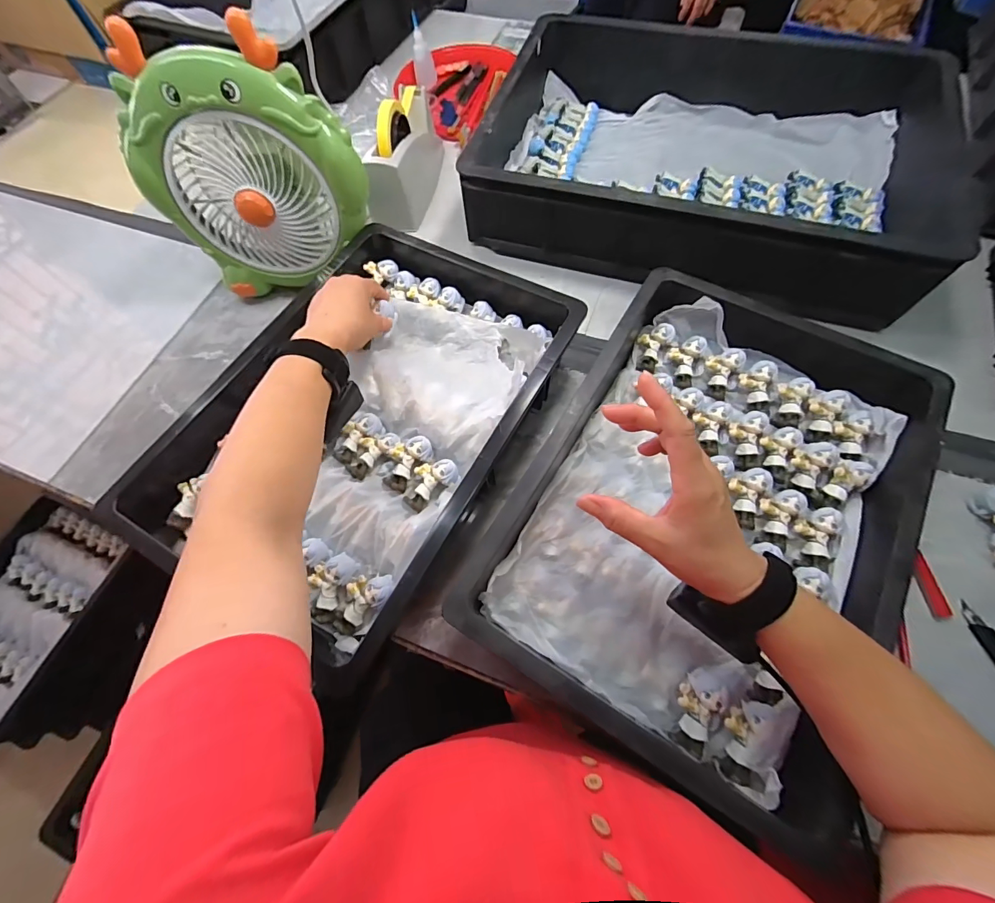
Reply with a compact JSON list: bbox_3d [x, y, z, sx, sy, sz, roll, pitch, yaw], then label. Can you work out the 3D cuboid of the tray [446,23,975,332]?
[{"bbox_3d":[0.281,-0.418,0.606,0.584,0.129,0.451,17,68,10],"label":"tray"}]

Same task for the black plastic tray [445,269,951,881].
[{"bbox_3d":[0.205,0.029,0.416,0.307,0.078,0.475,28,70,14],"label":"black plastic tray"}]

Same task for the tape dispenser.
[{"bbox_3d":[-0.137,-0.471,0.657,0.065,0.118,0.199,14,67,9],"label":"tape dispenser"}]

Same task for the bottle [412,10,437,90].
[{"bbox_3d":[-0.141,-0.745,0.788,0.040,0.104,0.044,-12,32,-2],"label":"bottle"}]

